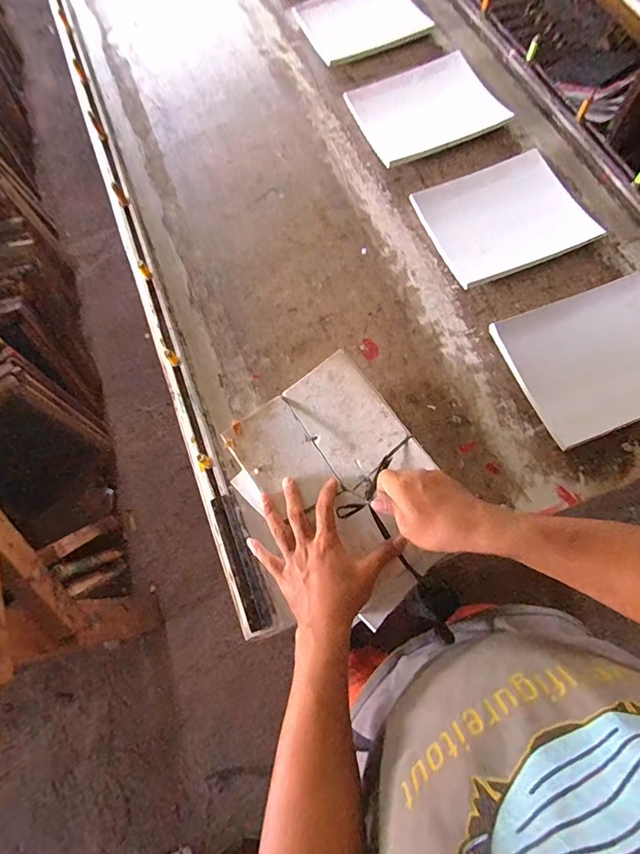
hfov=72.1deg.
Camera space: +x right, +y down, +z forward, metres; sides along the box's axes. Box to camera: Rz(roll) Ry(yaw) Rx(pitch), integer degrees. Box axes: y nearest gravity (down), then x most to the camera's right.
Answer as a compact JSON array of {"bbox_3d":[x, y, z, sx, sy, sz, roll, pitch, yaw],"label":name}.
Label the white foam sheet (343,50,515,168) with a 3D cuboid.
[{"bbox_3d":[0.218,-0.665,0.918,0.267,0.045,0.226,-19,73,-5],"label":"white foam sheet"}]

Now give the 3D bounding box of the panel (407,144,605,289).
[{"bbox_3d":[0.343,-0.393,0.818,0.267,0.032,0.220,-20,73,-5],"label":"panel"}]

